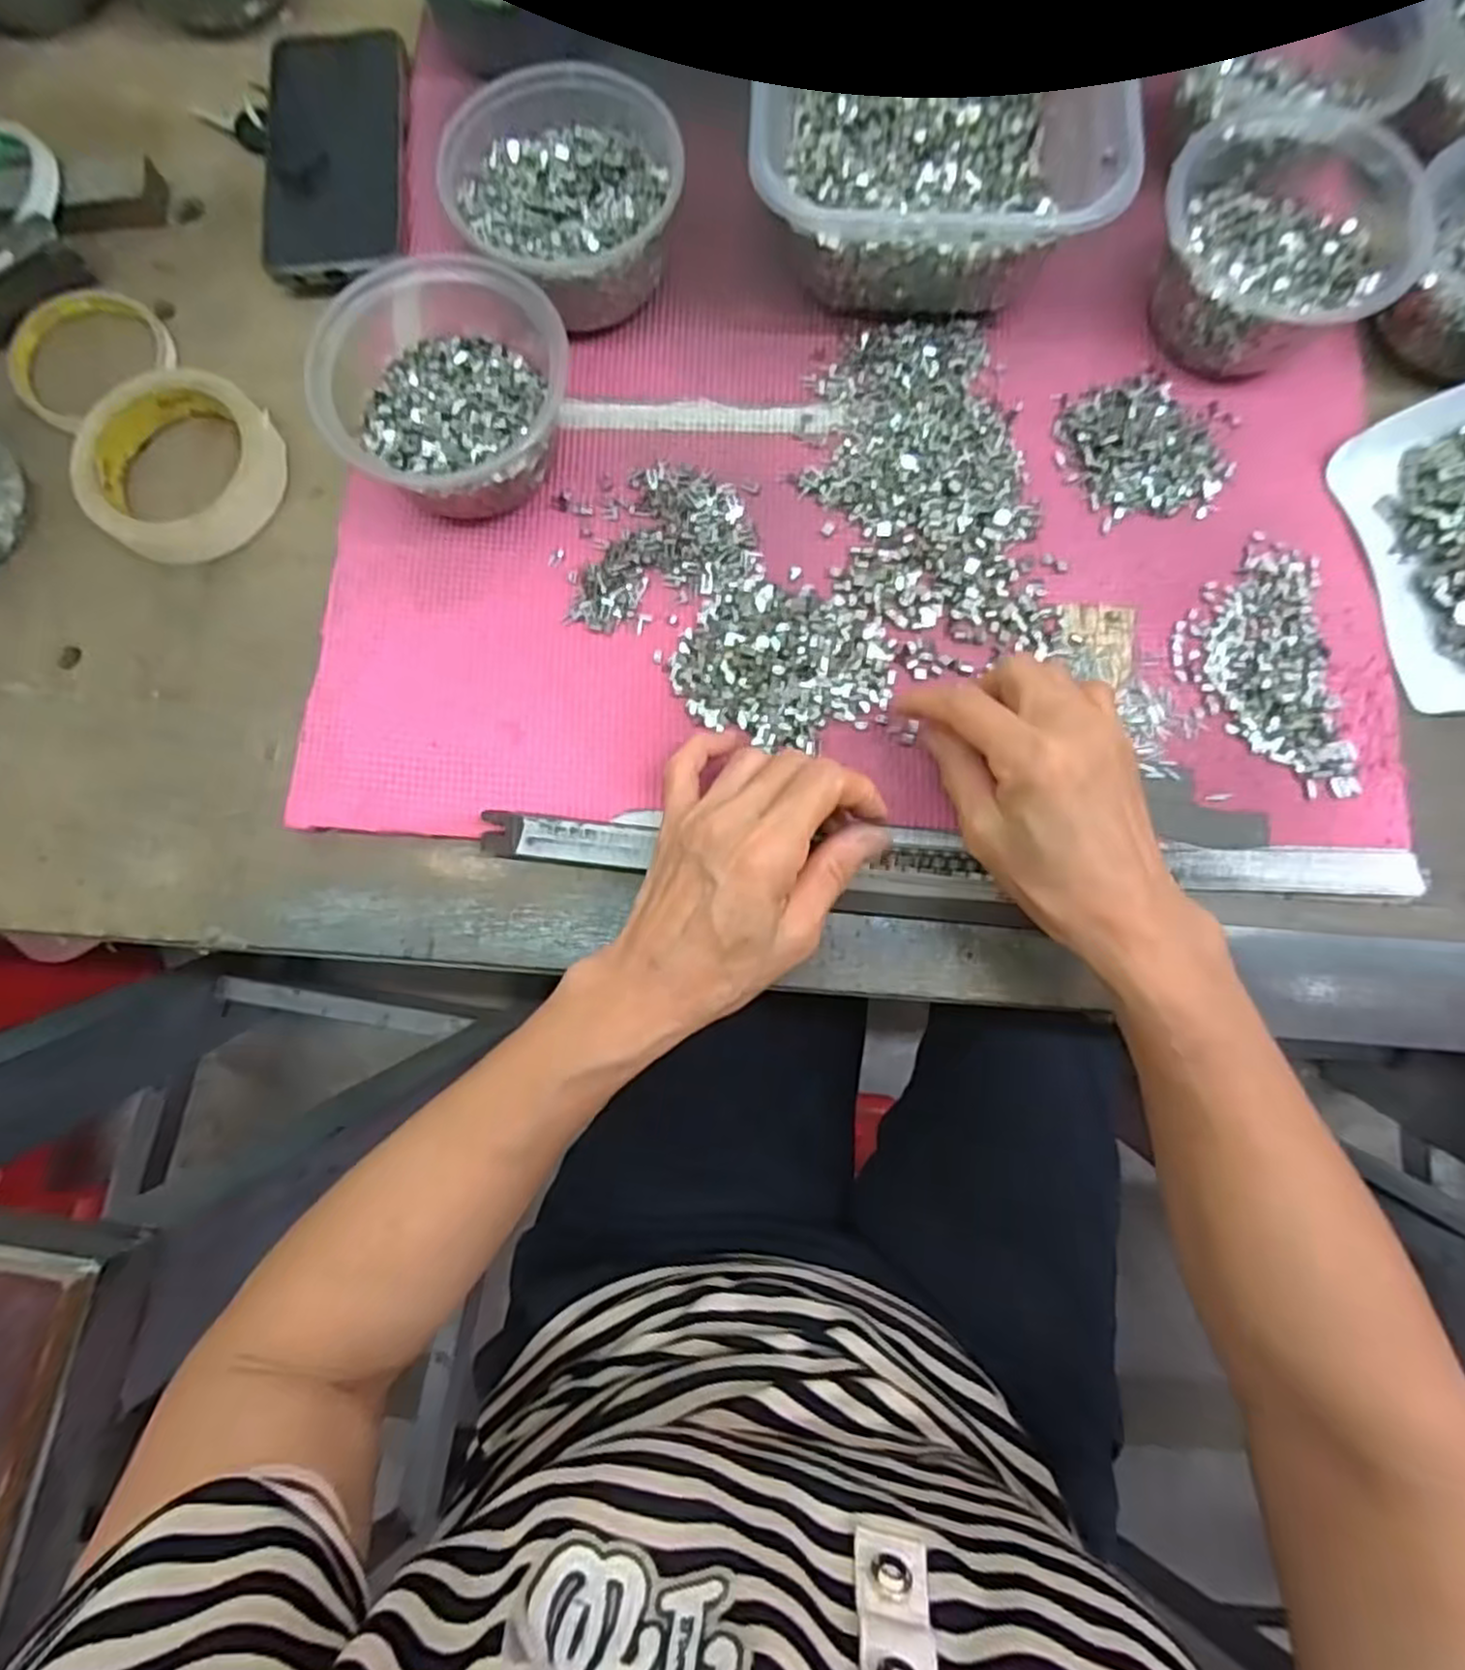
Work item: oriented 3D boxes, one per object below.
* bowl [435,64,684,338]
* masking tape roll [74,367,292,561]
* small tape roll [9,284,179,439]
[{"bbox_3d":[-0.082,-0.317,0.398,0.109,0.060,0.111,0,79,1],"label":"bowl"},{"bbox_3d":[-0.291,-0.195,0.403,0.104,0.022,0.096,0,79,1],"label":"masking tape roll"},{"bbox_3d":[-0.358,-0.270,0.429,0.084,0.016,0.072,-33,81,-5],"label":"small tape roll"}]

